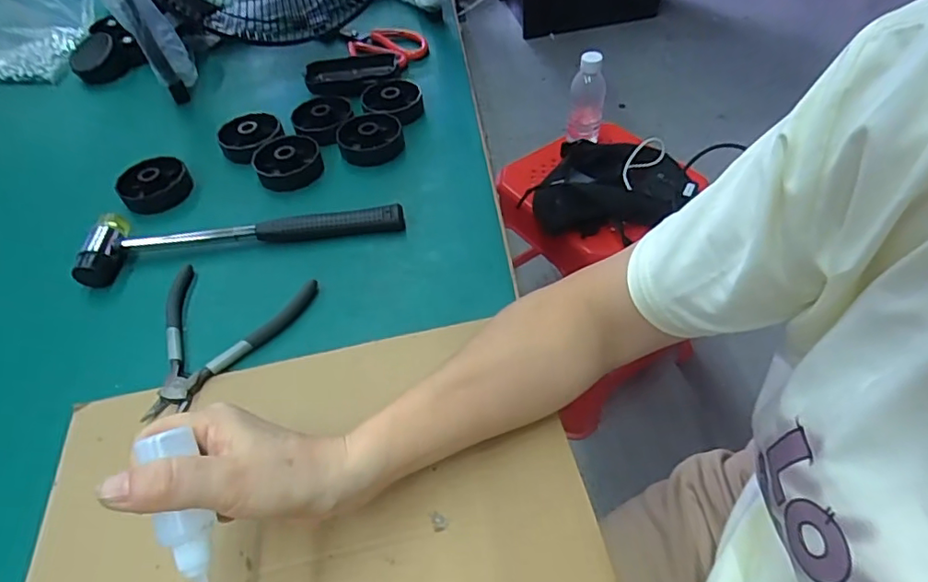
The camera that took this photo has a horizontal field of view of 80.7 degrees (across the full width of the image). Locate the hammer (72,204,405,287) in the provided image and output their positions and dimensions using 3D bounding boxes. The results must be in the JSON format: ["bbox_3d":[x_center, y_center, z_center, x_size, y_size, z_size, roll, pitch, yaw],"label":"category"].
[{"bbox_3d":[-0.198,-0.059,0.501,0.277,0.026,0.061,-12,50,-5],"label":"hammer"}]

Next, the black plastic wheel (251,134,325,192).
[{"bbox_3d":[-0.182,-0.134,0.564,0.066,0.027,0.062,-3,50,3],"label":"black plastic wheel"}]

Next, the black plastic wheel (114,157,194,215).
[{"bbox_3d":[-0.314,-0.110,0.553,0.066,0.021,0.063,-3,50,3],"label":"black plastic wheel"}]

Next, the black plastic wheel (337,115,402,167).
[{"bbox_3d":[-0.099,-0.161,0.576,0.066,0.021,0.067,-3,50,3],"label":"black plastic wheel"}]

